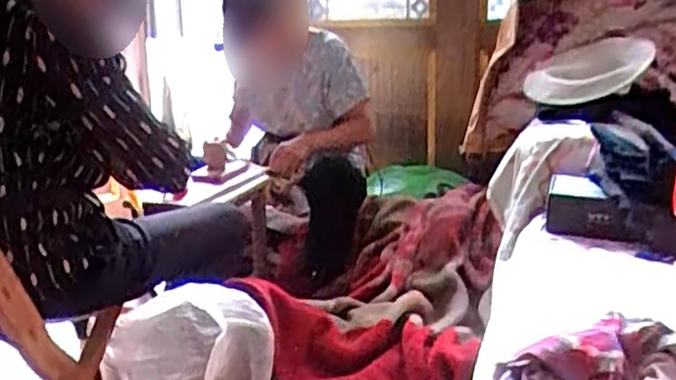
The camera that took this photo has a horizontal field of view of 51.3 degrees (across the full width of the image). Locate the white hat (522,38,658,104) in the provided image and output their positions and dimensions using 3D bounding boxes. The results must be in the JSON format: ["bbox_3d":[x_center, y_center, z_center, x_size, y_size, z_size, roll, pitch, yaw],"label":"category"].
[{"bbox_3d":[0.462,-0.217,1.307,0.249,0.116,0.205,2,11,19],"label":"white hat"}]

